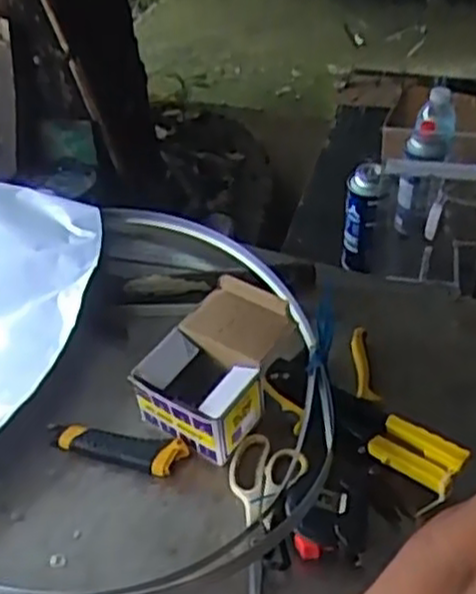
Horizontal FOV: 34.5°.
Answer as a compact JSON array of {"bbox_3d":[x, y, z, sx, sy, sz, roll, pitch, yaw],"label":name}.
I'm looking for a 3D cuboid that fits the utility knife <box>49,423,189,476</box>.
[{"bbox_3d":[-0.130,0.157,0.815,0.150,0.019,0.039,11,47,13],"label":"utility knife"}]

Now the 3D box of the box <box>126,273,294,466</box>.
[{"bbox_3d":[-0.017,0.075,0.840,0.118,0.077,0.177,22,50,23],"label":"box"}]

